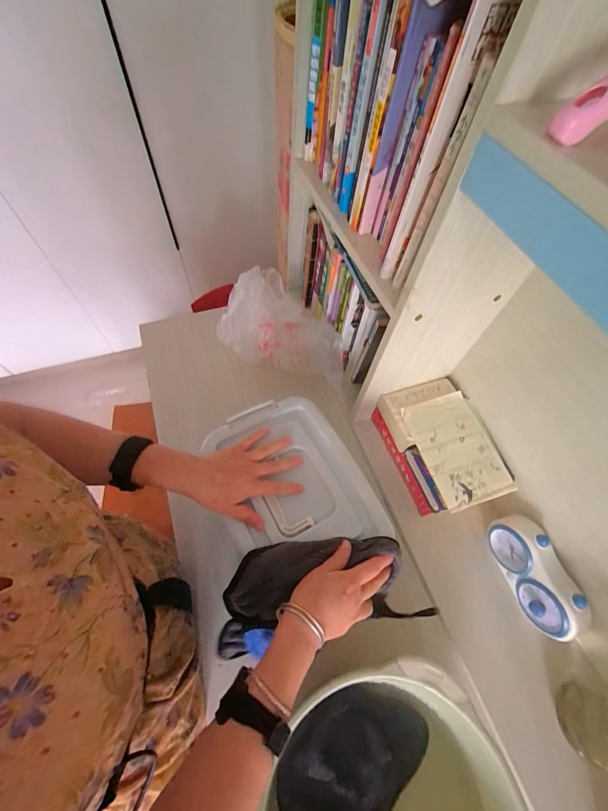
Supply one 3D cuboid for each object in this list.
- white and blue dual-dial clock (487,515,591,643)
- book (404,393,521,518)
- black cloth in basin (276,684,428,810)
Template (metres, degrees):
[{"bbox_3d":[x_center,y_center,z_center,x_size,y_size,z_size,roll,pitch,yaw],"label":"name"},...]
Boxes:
[{"bbox_3d":[0.375,0.268,0.525,0.062,0.087,0.178,-11,63,-10],"label":"white and blue dual-dial clock"},{"bbox_3d":[0.265,0.073,0.573,0.134,0.014,0.190,-17,64,-13],"label":"book"},{"bbox_3d":[0.043,0.486,0.401,0.152,0.048,0.235,27,63,11],"label":"black cloth in basin"}]

